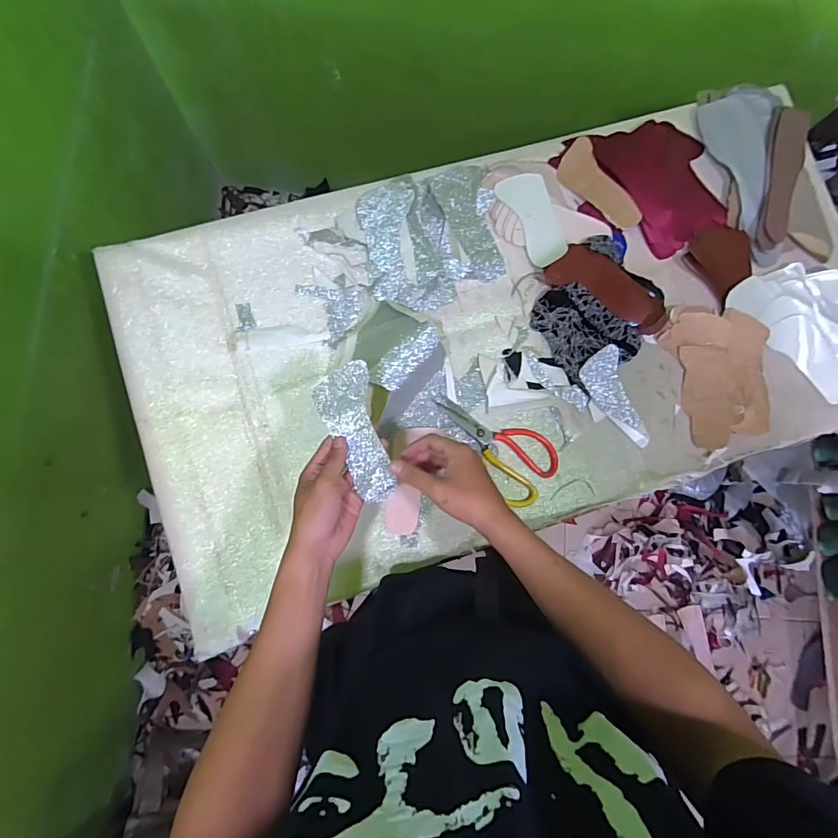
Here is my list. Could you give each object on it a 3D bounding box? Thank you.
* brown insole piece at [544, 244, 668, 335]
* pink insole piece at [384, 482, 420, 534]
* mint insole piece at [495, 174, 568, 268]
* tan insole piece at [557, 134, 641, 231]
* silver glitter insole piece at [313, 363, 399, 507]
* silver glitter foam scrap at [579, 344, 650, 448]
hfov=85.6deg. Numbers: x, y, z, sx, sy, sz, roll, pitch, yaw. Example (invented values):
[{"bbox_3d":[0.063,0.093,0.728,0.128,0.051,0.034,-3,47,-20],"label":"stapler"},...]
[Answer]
[{"bbox_3d":[0.300,-0.209,0.716,0.193,0.028,0.074,29,81,0],"label":"brown insole piece"},{"bbox_3d":[-0.024,0.136,0.674,0.048,0.004,0.070,8,89,-1],"label":"pink insole piece"},{"bbox_3d":[0.181,-0.319,0.723,0.069,0.008,0.152,-20,89,23],"label":"mint insole piece"},{"bbox_3d":[0.293,-0.381,0.754,0.067,0.015,0.169,-32,87,18],"label":"tan insole piece"},{"bbox_3d":[-0.074,0.020,0.528,0.063,0.006,0.162,-13,97,-3],"label":"silver glitter insole piece"},{"bbox_3d":[0.310,-0.029,0.716,0.066,0.022,0.162,-21,84,-7],"label":"silver glitter foam scrap"}]

